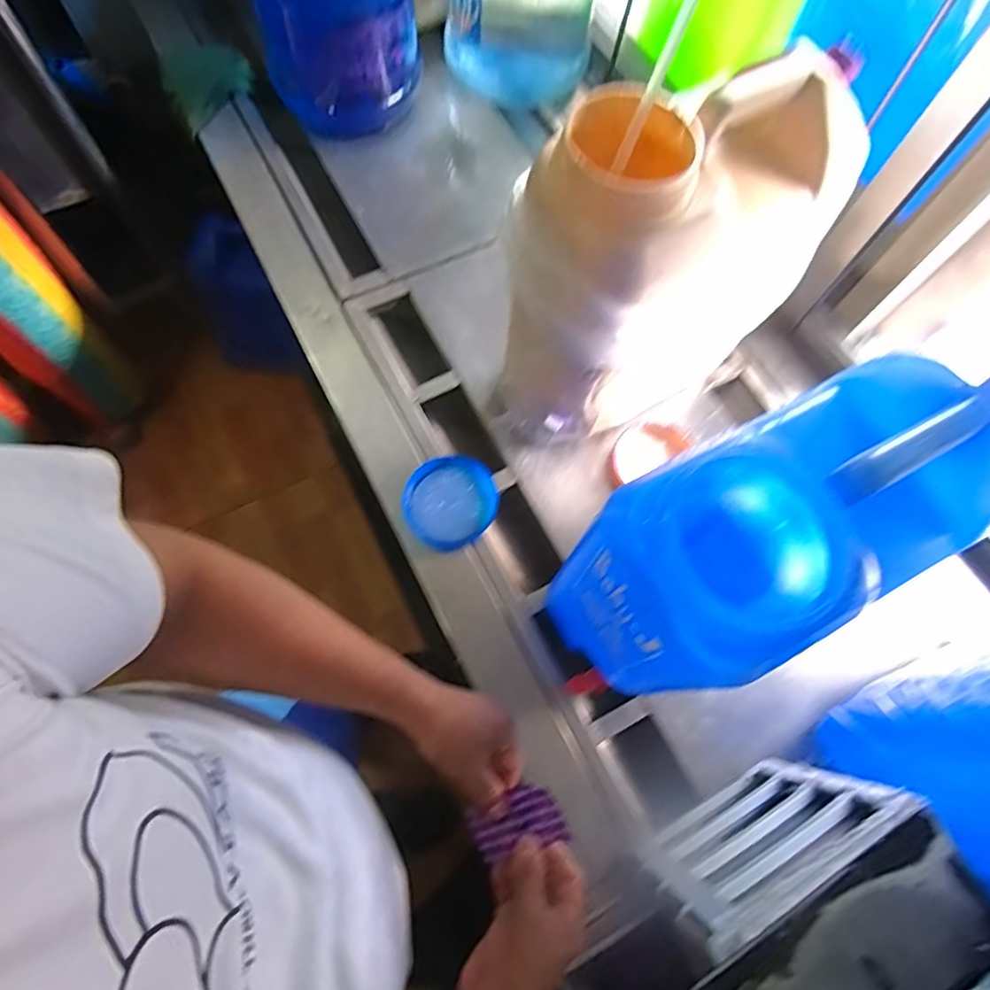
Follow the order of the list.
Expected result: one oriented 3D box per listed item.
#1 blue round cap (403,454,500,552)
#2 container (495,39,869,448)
[{"bbox_3d":[-0.060,0.010,0.813,0.127,0.025,0.123,1,71,-2],"label":"blue round cap"},{"bbox_3d":[0.180,-0.238,0.688,0.333,0.410,0.163,-28,74,-12],"label":"container"}]

